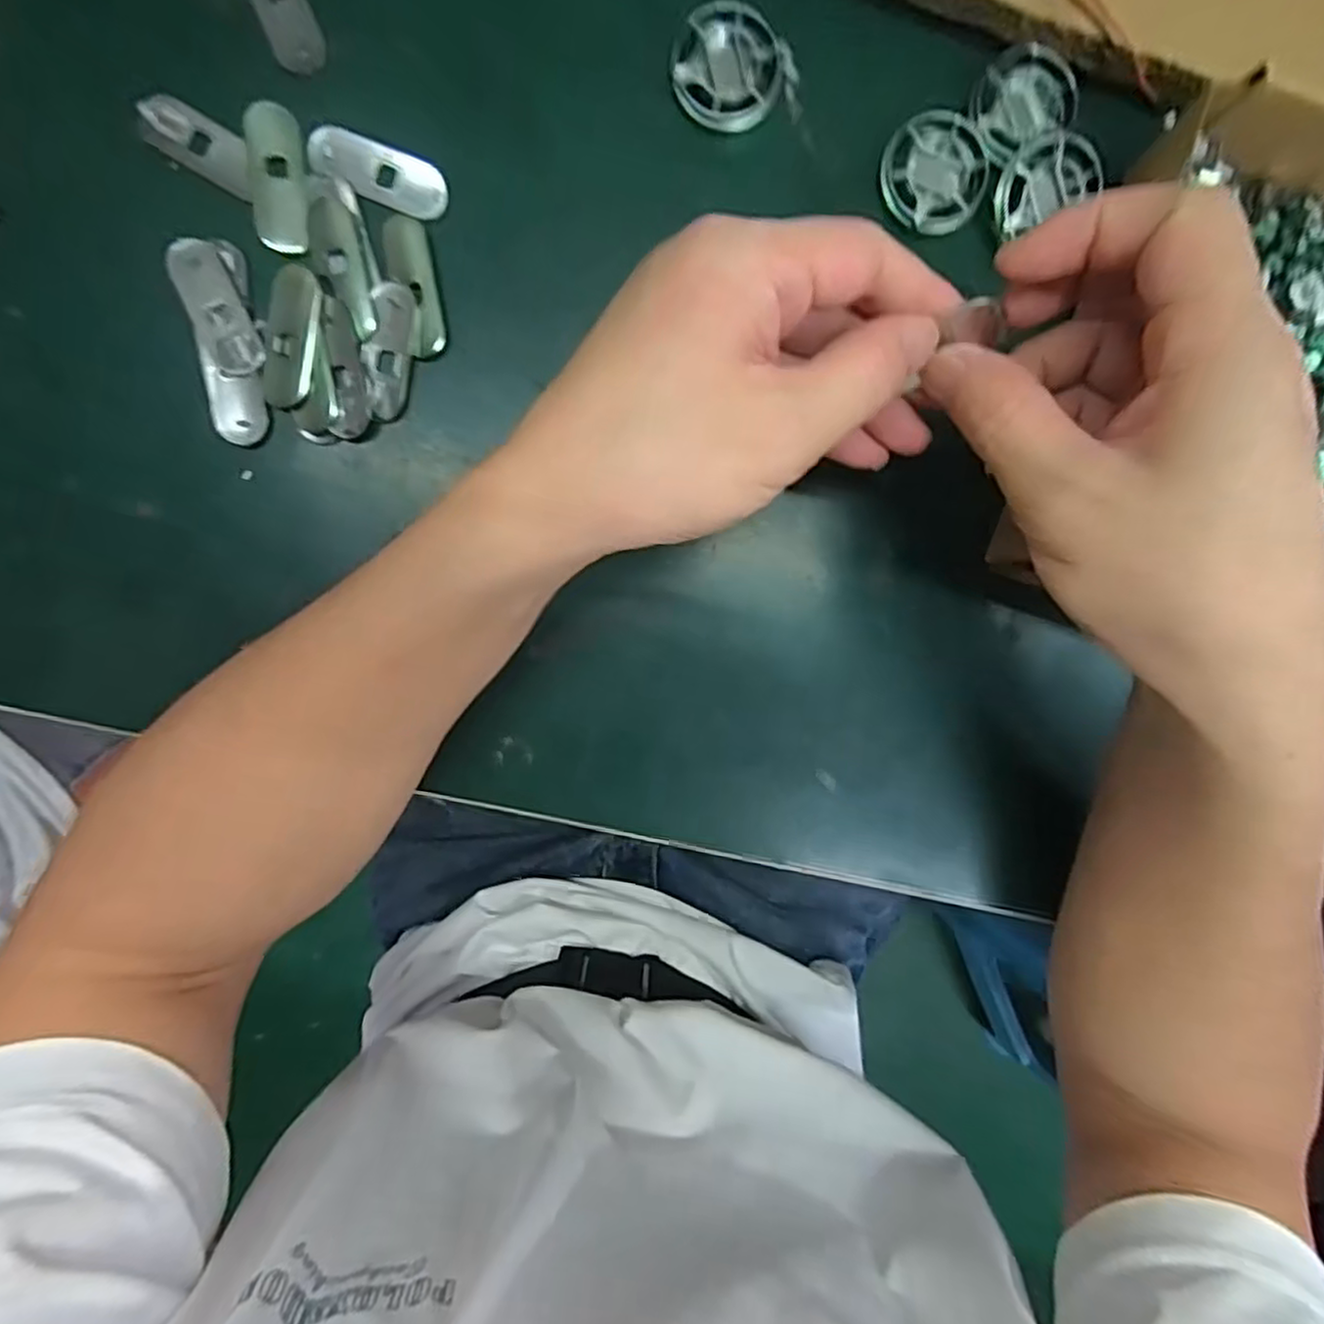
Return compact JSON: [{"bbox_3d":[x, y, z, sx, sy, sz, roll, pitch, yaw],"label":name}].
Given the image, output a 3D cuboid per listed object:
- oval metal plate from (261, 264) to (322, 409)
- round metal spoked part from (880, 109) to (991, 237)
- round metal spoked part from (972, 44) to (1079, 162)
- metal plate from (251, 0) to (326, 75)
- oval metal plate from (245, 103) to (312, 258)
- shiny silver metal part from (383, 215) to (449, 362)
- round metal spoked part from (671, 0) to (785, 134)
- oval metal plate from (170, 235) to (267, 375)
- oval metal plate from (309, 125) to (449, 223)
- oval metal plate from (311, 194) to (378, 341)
[{"bbox_3d":[-0.138,-0.121,0.257,0.020,0.004,0.050,9,94,-4],"label":"oval metal plate"},{"bbox_3d":[0.102,-0.184,0.260,0.038,0.007,0.041,0,94,-3],"label":"round metal spoked part"},{"bbox_3d":[0.135,-0.210,0.257,0.038,0.009,0.032,-26,95,-1],"label":"round metal spoked part"},{"bbox_3d":[-0.138,-0.238,0.247,0.018,0.004,0.049,-22,95,-1],"label":"metal plate"},{"bbox_3d":[-0.141,-0.177,0.252,0.019,0.005,0.049,-3,94,-3],"label":"oval metal plate"},{"bbox_3d":[-0.094,-0.141,0.258,0.018,0.004,0.051,-11,95,-2],"label":"shiny silver metal part"},{"bbox_3d":[0.025,-0.220,0.255,0.040,0.010,0.036,22,93,-4],"label":"round metal spoked part"},{"bbox_3d":[-0.164,-0.131,0.253,0.017,0.004,0.049,-22,95,-1],"label":"oval metal plate"},{"bbox_3d":[-0.104,-0.181,0.255,0.050,0.005,0.020,23,93,-4],"label":"oval metal plate"},{"bbox_3d":[-0.118,-0.148,0.258,0.017,0.005,0.050,-11,95,-2],"label":"oval metal plate"}]

